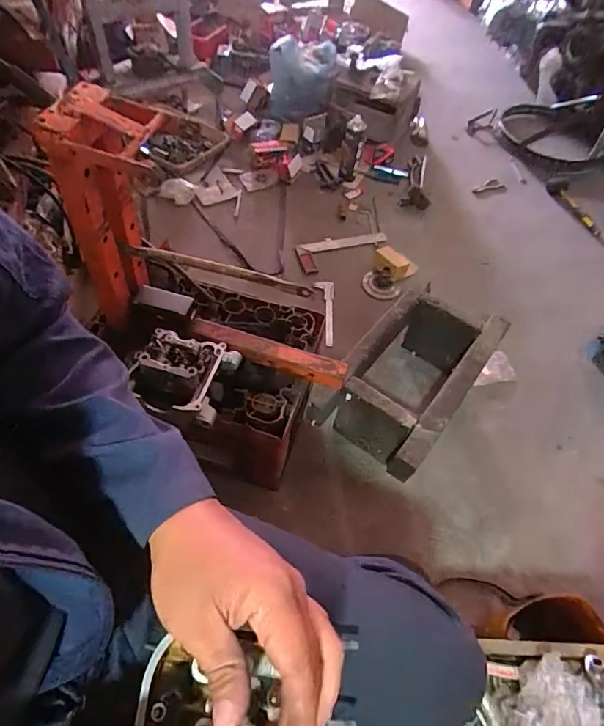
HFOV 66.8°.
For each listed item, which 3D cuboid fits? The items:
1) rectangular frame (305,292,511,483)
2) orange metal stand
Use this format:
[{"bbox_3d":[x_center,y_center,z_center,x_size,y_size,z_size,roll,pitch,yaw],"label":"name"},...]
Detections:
[{"bbox_3d":[0.237,0.056,1.067,0.249,0.222,0.468,34,58,17],"label":"rectangular frame"},{"bbox_3d":[-0.110,-0.146,0.695,0.397,0.436,0.157,18,55,6],"label":"orange metal stand"}]

